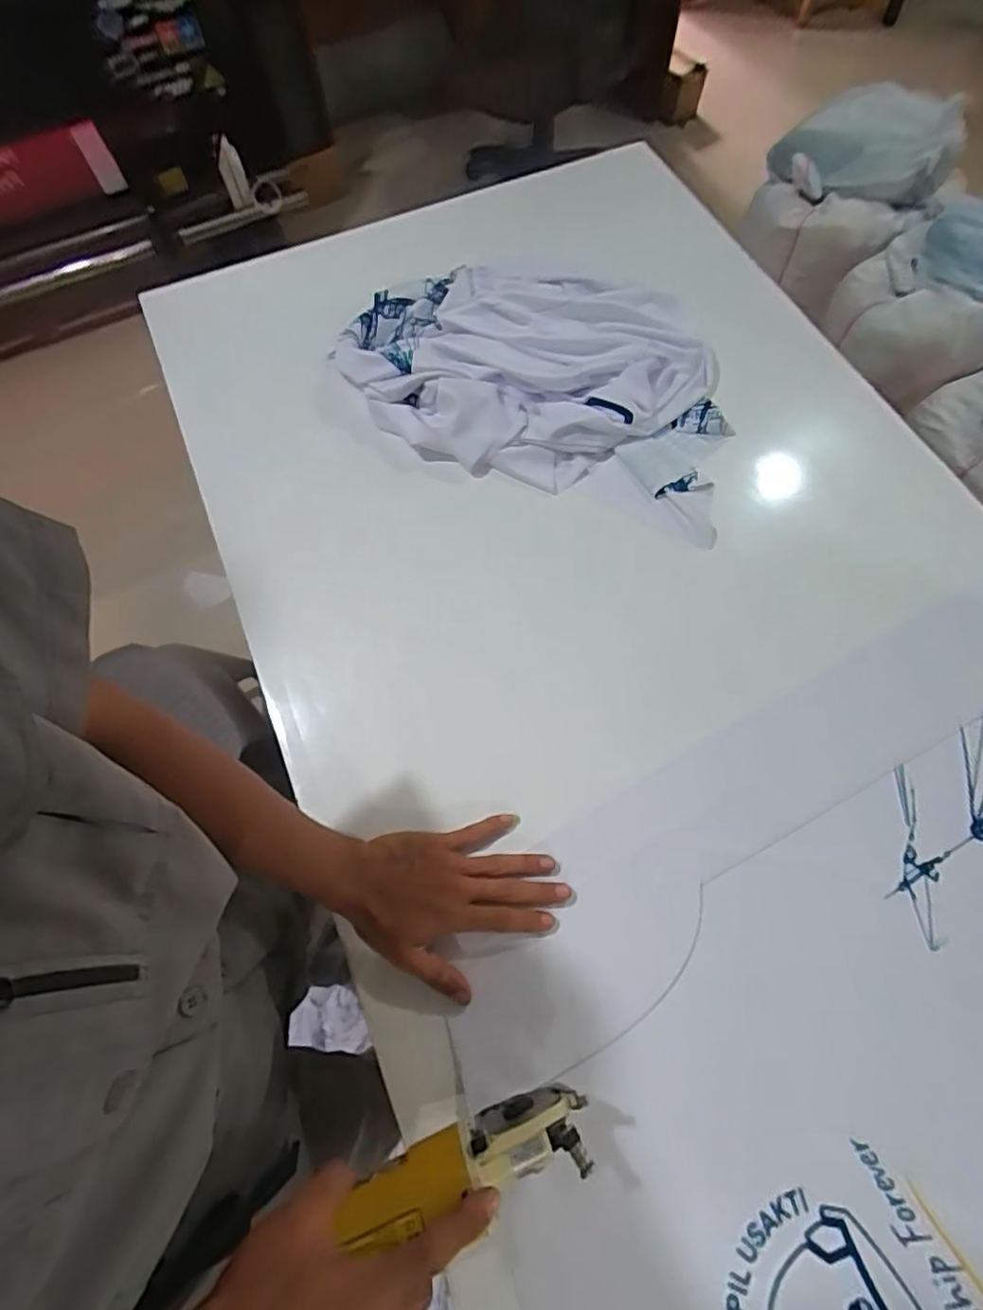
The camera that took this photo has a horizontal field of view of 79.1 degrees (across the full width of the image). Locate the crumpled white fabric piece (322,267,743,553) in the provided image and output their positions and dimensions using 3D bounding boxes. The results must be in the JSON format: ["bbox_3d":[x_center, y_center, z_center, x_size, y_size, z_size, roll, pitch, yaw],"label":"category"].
[{"bbox_3d":[0.066,-0.349,0.722,0.474,0.072,0.323,18,69,10],"label":"crumpled white fabric piece"}]

